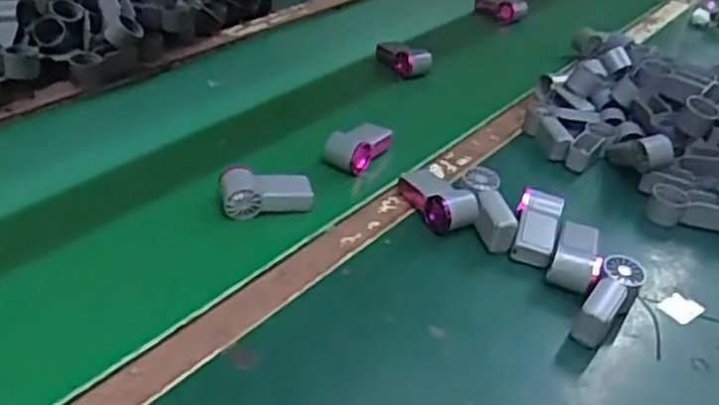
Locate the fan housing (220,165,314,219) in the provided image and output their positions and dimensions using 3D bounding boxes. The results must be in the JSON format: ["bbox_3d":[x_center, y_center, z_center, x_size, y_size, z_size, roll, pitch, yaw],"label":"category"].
[{"bbox_3d":[-0.094,-0.015,0.730,0.091,0.040,0.035,0,35,-10],"label":"fan housing"}]

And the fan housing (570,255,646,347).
[{"bbox_3d":[0.228,0.092,0.651,0.035,0.045,0.094,24,38,23],"label":"fan housing"}]

